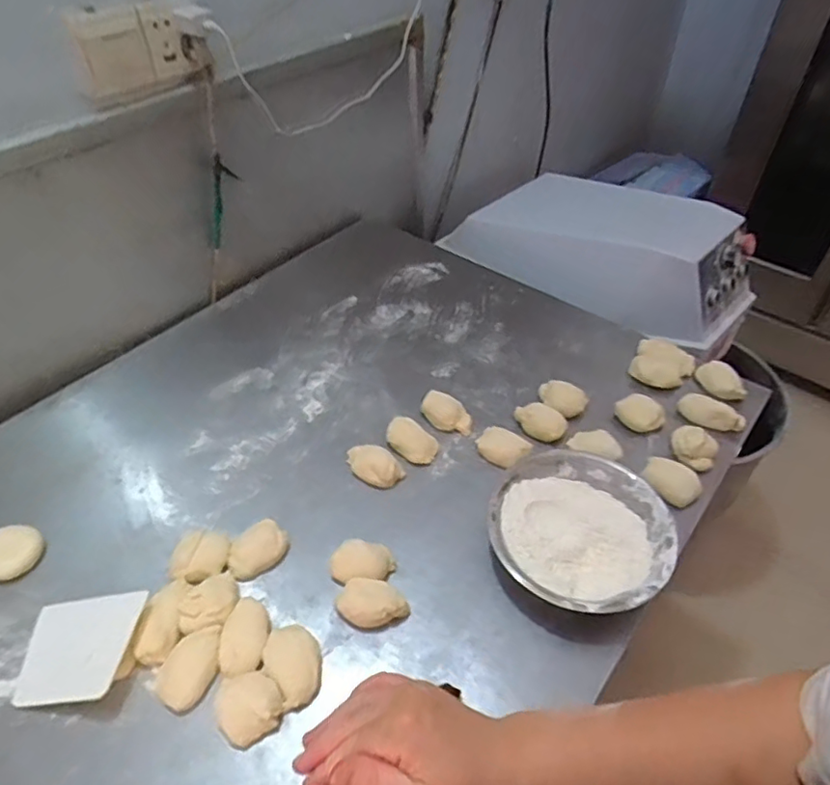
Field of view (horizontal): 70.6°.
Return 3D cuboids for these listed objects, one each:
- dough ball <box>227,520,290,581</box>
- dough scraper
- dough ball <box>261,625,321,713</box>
[{"bbox_3d":[-0.172,0.172,0.641,0.068,0.028,0.043,-31,53,-27],"label":"dough ball"},{"bbox_3d":[-0.320,0.243,0.556,0.111,0.008,0.093,-9,51,11],"label":"dough scraper"},{"bbox_3d":[-0.115,0.259,0.556,0.051,0.024,0.070,-19,48,-17],"label":"dough ball"}]

